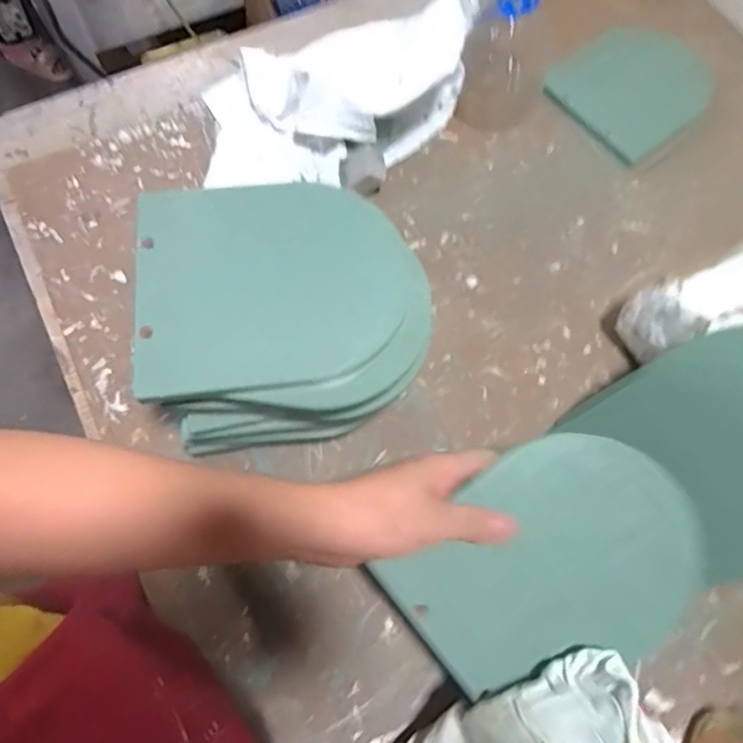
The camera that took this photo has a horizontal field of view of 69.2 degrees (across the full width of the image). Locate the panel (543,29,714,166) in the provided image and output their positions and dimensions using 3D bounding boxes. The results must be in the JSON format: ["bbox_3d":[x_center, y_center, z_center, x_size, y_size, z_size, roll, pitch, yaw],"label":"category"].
[{"bbox_3d":[0.281,-0.307,0.579,0.140,0.009,0.136,-43,83,-3],"label":"panel"}]

